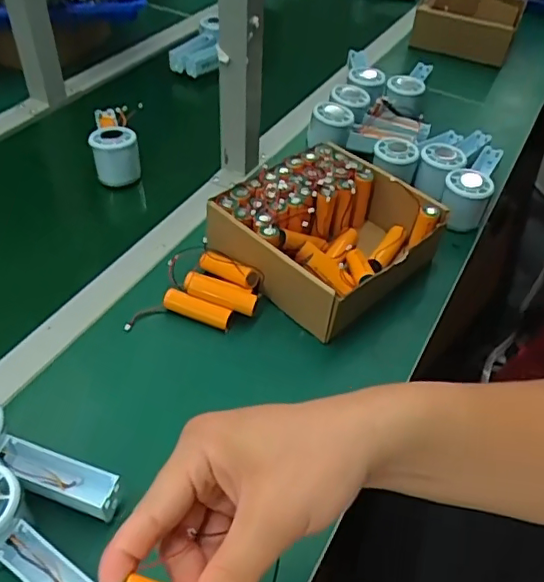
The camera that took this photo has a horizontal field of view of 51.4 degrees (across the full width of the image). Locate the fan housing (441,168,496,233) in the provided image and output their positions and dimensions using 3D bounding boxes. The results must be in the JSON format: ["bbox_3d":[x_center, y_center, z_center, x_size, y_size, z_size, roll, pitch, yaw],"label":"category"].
[{"bbox_3d":[0.239,-0.113,0.700,0.056,0.056,0.060,18,47,12],"label":"fan housing"}]

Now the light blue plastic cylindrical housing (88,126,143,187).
[{"bbox_3d":[-0.200,-0.172,0.725,0.054,0.062,0.048,-15,49,-19],"label":"light blue plastic cylindrical housing"}]

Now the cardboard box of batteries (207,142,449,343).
[{"bbox_3d":[0.058,-0.060,0.625,0.192,0.089,0.203,32,52,24],"label":"cardboard box of batteries"}]

